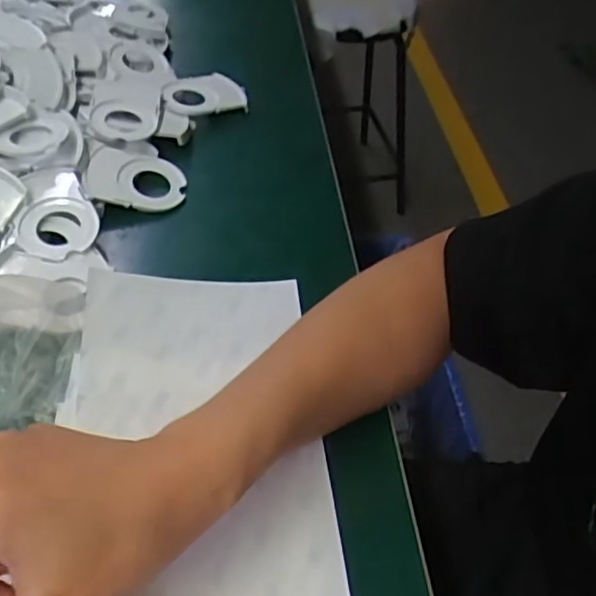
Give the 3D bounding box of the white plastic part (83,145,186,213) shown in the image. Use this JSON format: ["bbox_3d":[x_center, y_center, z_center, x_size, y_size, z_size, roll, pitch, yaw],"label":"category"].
[{"bbox_3d":[-0.127,-0.094,0.487,0.074,0.008,0.058,8,56,-20],"label":"white plastic part"}]

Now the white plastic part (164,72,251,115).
[{"bbox_3d":[-0.087,-0.191,0.579,0.077,0.006,0.052,-14,67,-24],"label":"white plastic part"}]

